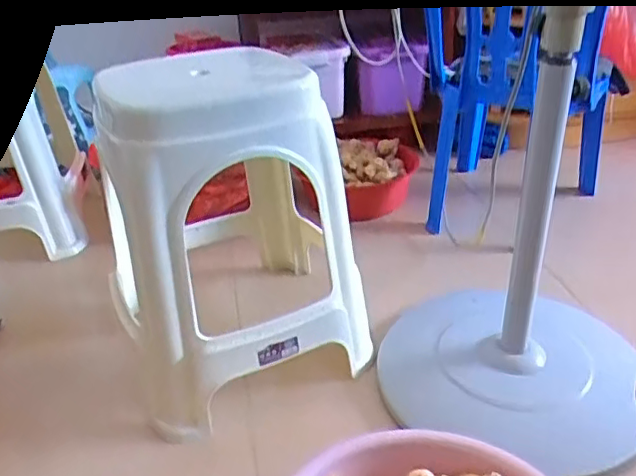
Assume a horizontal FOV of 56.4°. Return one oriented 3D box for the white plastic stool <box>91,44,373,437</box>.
[{"bbox_3d":[-0.136,-0.029,0.899,0.326,0.452,0.386,-12,31,-15],"label":"white plastic stool"}]

